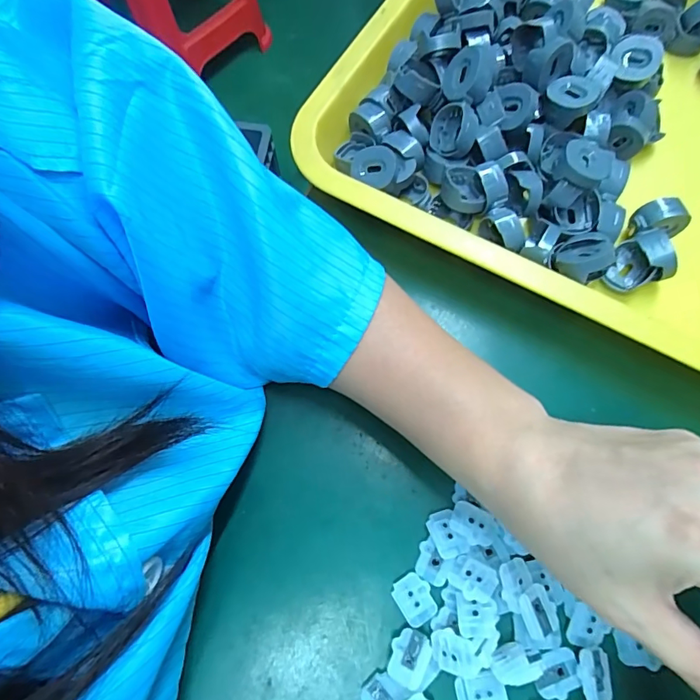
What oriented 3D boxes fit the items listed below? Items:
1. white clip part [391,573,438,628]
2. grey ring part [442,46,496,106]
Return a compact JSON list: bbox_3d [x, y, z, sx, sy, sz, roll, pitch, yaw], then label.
[{"bbox_3d":[0.031,0.119,0.215,0.017,0.004,0.021,-30,73,-9],"label":"white clip part"},{"bbox_3d":[0.071,-0.160,0.265,0.025,0.019,0.031,38,112,40],"label":"grey ring part"}]

